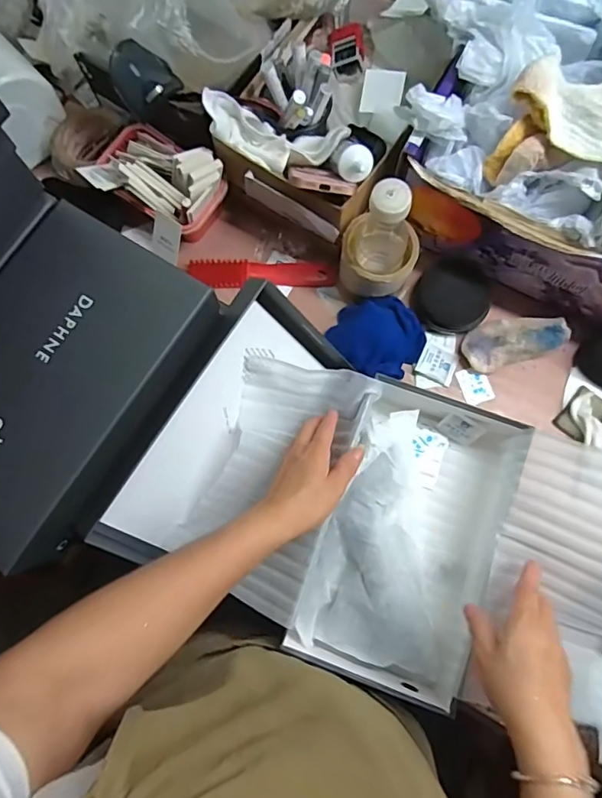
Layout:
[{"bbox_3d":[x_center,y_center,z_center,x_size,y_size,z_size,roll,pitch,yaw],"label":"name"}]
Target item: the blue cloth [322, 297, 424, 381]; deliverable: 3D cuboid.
[{"bbox_3d":[0.094,-0.077,0.645,0.113,0.052,0.109,39,81,9],"label":"blue cloth"}]

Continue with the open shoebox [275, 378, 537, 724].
[{"bbox_3d":[0.113,0.142,0.560,0.167,0.088,0.298,19,79,6],"label":"open shoebox"}]

